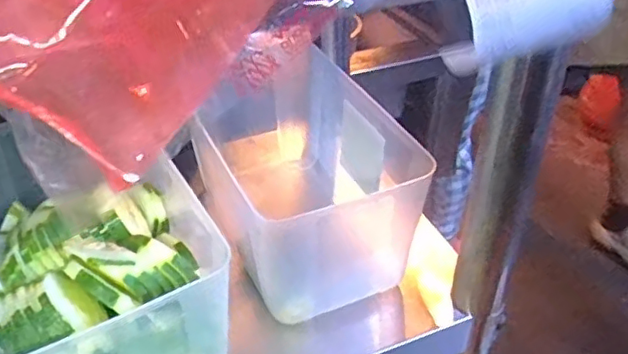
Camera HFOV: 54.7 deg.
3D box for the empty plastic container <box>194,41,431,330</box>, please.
[{"bbox_3d":[-0.013,-0.001,0.478,0.110,0.133,0.208,-12,39,-18],"label":"empty plastic container"}]

